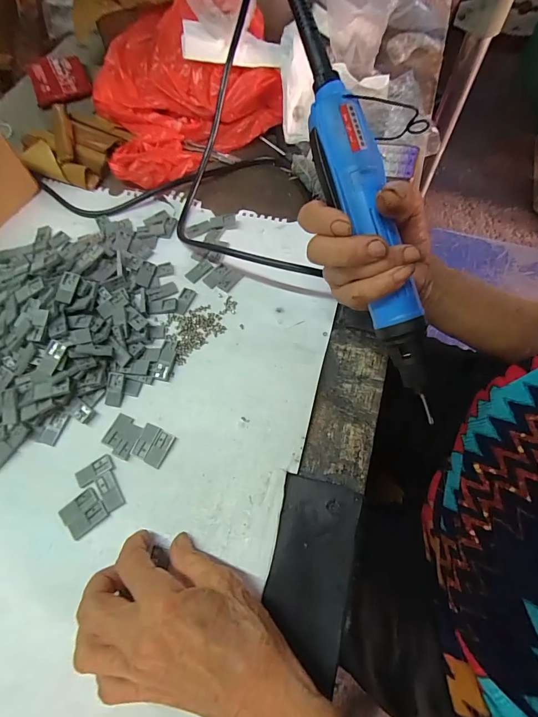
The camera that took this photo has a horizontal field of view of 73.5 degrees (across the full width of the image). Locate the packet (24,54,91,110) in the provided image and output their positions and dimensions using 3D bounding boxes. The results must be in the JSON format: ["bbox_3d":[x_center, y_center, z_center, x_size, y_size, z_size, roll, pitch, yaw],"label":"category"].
[{"bbox_3d":[-0.312,-0.416,0.535,0.079,0.016,0.107,-22,63,-12],"label":"packet"}]

